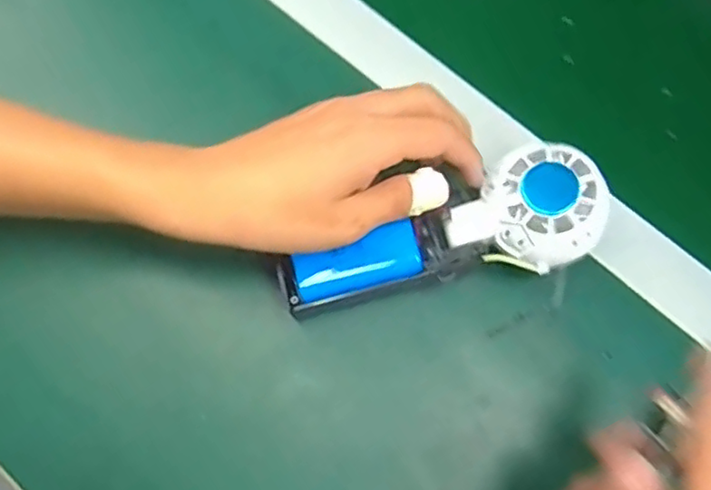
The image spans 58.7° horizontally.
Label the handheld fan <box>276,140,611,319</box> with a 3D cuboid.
[{"bbox_3d":[0.045,-0.002,0.332,0.167,0.033,0.059,-21,73,8],"label":"handheld fan"}]

